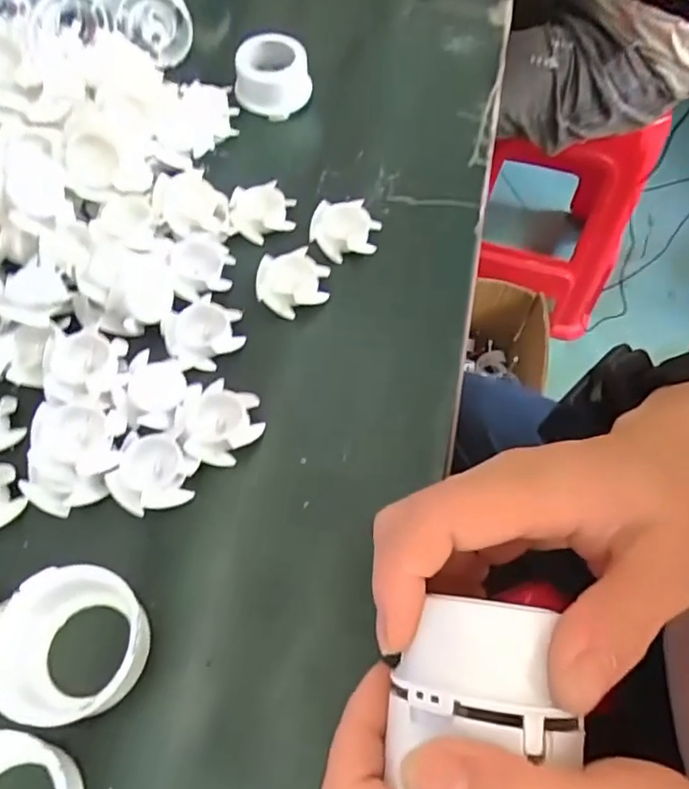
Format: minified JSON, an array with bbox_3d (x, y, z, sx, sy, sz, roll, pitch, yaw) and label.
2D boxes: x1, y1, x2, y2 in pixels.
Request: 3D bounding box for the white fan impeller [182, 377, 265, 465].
[{"bbox_3d":[-0.059,0.013,0.282,0.036,0.011,0.040,-9,60,-8],"label":"white fan impeller"}]

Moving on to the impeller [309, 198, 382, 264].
[{"bbox_3d":[0.000,-0.099,0.346,0.040,0.014,0.033,0,59,-3],"label":"impeller"}]

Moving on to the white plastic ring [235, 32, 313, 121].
[{"bbox_3d":[-0.051,-0.225,0.416,0.045,0.042,0.044,1,59,-2],"label":"white plastic ring"}]

